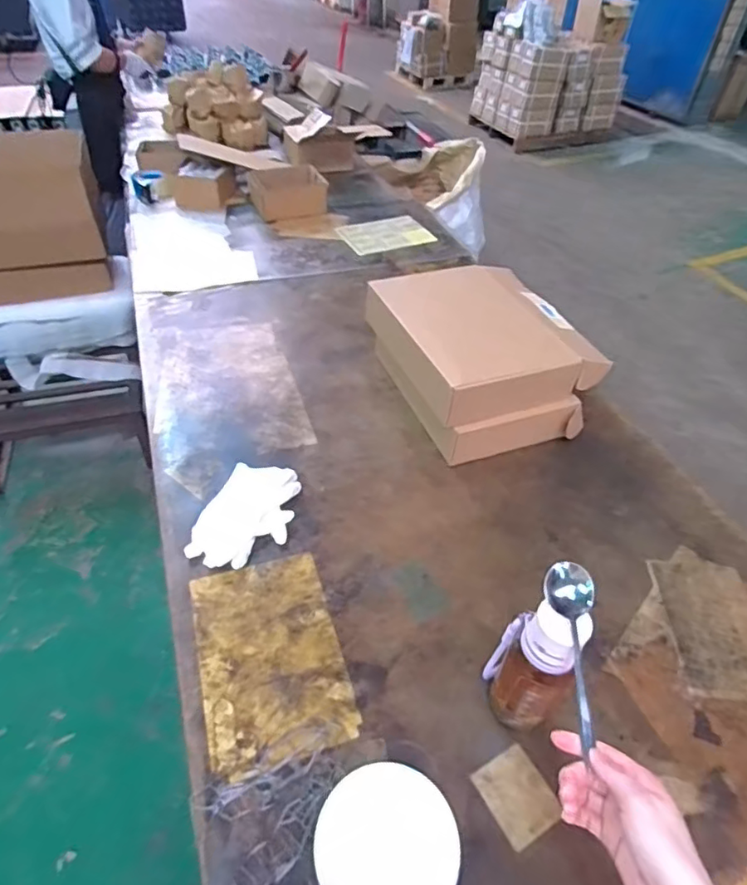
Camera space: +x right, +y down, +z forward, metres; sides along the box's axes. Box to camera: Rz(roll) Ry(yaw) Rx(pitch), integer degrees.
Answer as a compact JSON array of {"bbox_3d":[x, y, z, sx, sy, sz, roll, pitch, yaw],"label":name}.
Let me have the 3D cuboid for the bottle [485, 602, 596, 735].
[{"bbox_3d":[0.175,0.256,0.625,0.083,0.225,0.064,25,49,20],"label":"bottle"}]

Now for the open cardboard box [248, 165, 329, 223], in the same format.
[{"bbox_3d":[-0.254,-0.762,1.684,0.223,0.100,0.152,-14,47,-17],"label":"open cardboard box"}]

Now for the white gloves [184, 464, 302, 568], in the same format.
[{"bbox_3d":[-0.202,0.115,0.890,0.138,0.019,0.196,9,45,5],"label":"white gloves"}]

